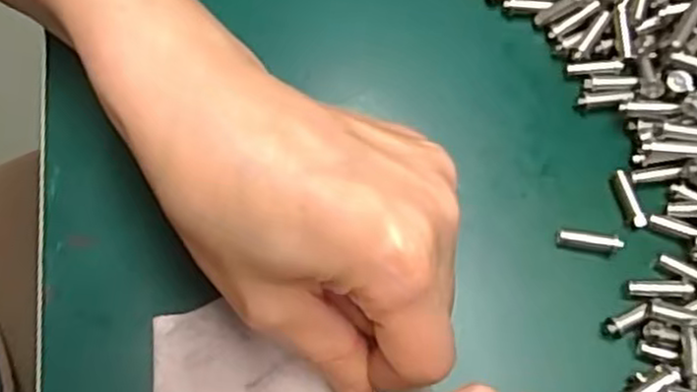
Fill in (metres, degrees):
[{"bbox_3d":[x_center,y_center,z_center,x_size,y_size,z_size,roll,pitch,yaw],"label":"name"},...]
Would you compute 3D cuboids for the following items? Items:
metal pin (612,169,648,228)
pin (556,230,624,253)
[{"bbox_3d":[0.098,0.001,0.253,0.006,0.005,0.021,-10,69,-3],"label":"metal pin"},{"bbox_3d":[0.082,0.015,0.248,0.021,0.006,0.005,7,69,4],"label":"pin"}]

